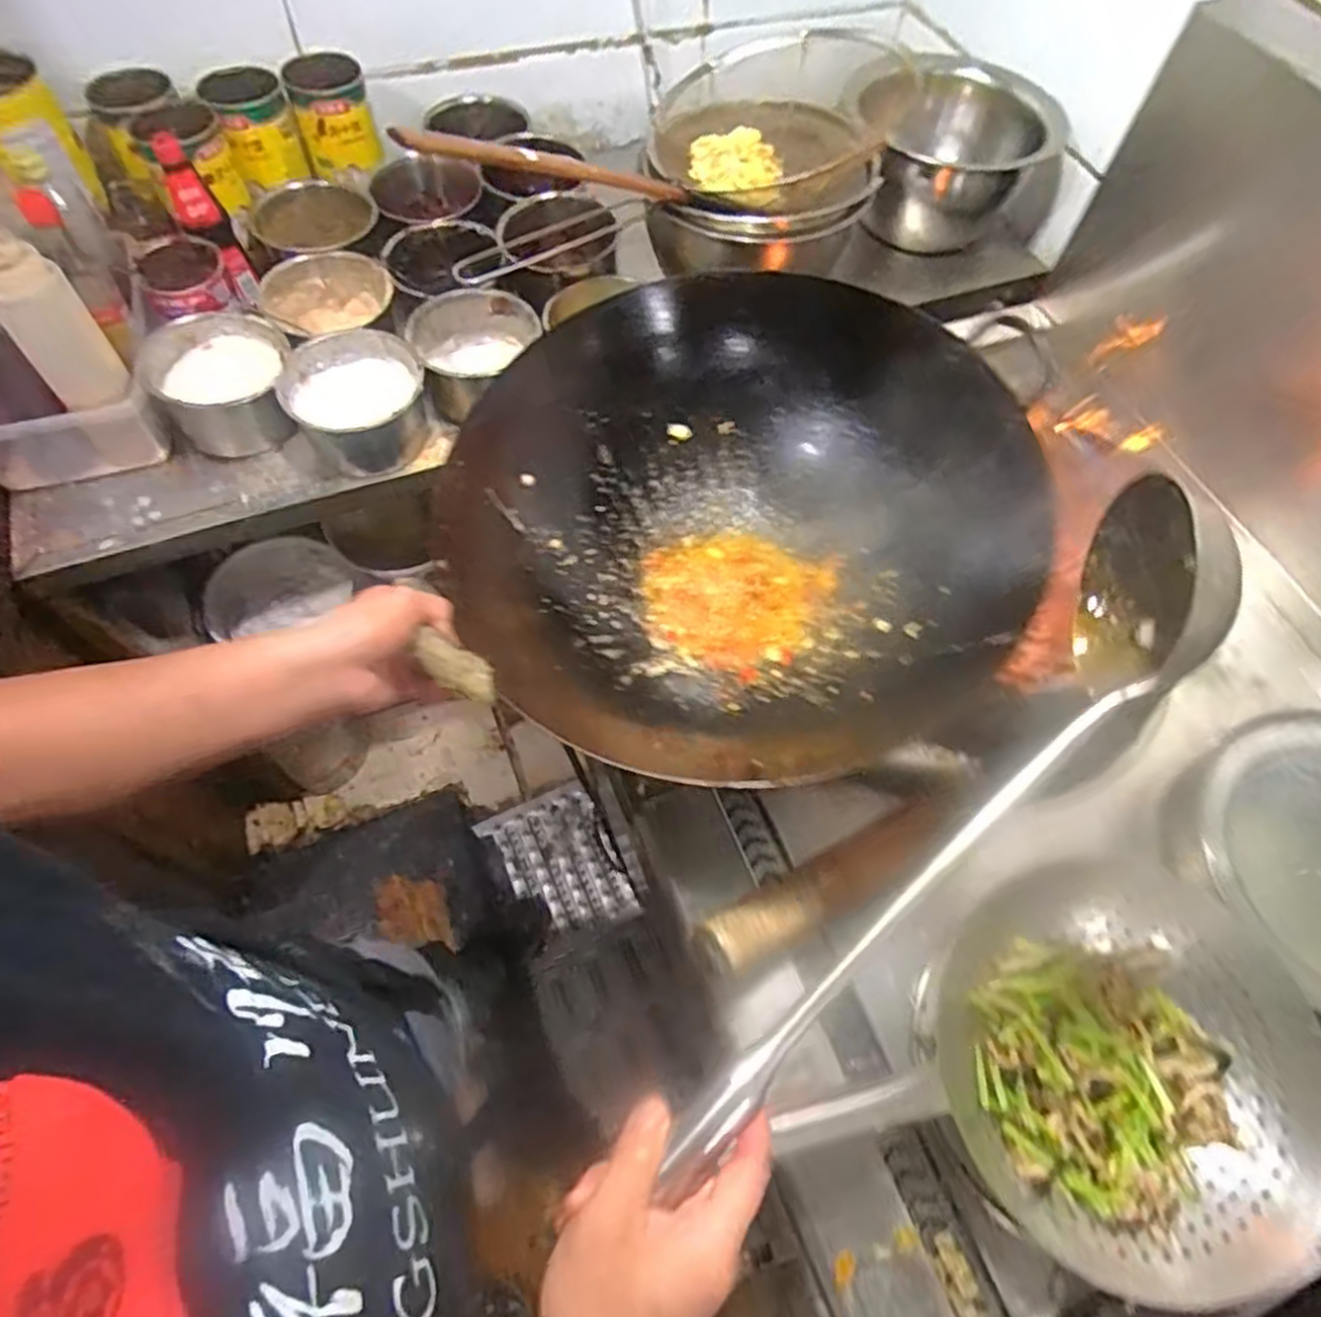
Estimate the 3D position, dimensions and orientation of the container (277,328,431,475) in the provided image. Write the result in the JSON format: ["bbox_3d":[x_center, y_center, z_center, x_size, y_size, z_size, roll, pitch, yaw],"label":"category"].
[{"bbox_3d":[-0.351,-0.298,0.909,0.150,0.076,0.148,-14,63,-11],"label":"container"}]

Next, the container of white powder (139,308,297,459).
[{"bbox_3d":[-0.499,-0.317,0.903,0.153,0.080,0.154,-24,66,-15],"label":"container of white powder"}]

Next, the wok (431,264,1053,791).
[{"bbox_3d":[0.051,-0.122,0.696,0.448,0.205,0.454,1,62,-3],"label":"wok"}]

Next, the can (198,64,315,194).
[{"bbox_3d":[-0.514,-0.673,0.998,0.094,0.110,0.098,1,62,-3],"label":"can"}]

